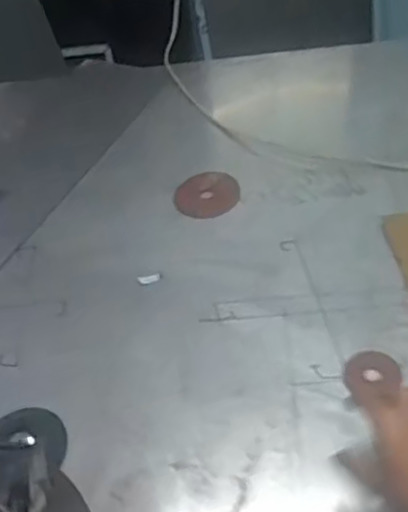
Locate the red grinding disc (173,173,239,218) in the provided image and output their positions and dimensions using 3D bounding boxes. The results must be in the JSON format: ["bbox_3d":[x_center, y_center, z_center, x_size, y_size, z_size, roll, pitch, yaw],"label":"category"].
[{"bbox_3d":[0.005,-0.091,0.980,0.093,0.005,0.095,-4,46,4],"label":"red grinding disc"}]

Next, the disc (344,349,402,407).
[{"bbox_3d":[0.184,0.130,0.729,0.062,0.006,0.065,-4,46,4],"label":"disc"}]

